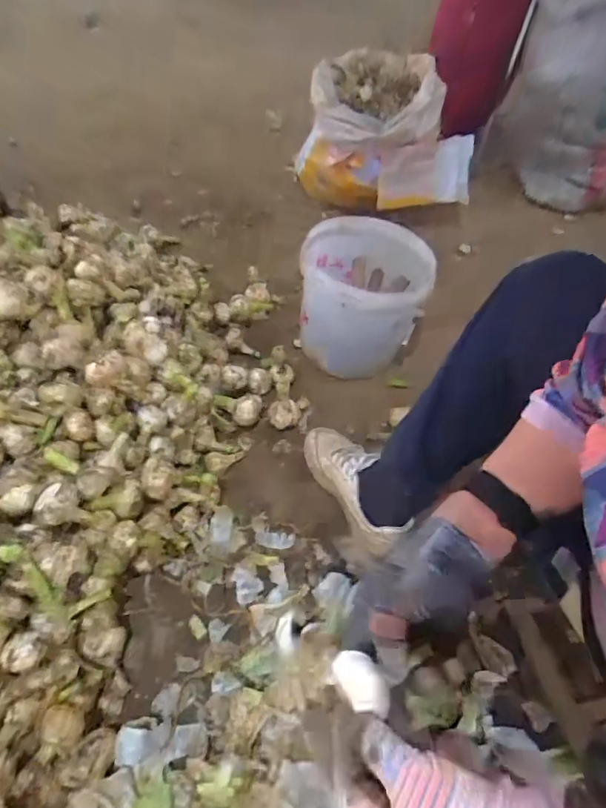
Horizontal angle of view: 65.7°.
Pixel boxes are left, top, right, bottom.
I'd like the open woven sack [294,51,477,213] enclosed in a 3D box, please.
[{"bbox_3d":[0.226,-0.666,1.160,0.395,0.266,0.302,14,52,7],"label":"open woven sack"}]

